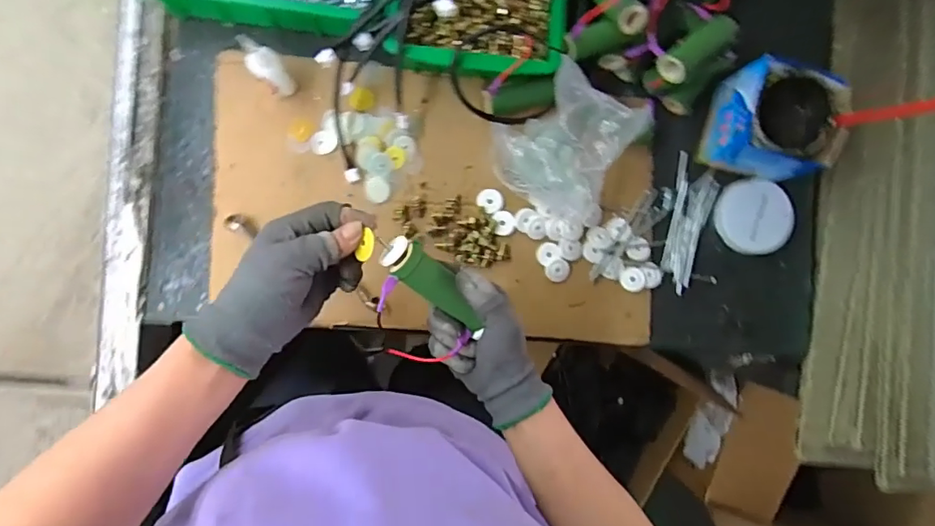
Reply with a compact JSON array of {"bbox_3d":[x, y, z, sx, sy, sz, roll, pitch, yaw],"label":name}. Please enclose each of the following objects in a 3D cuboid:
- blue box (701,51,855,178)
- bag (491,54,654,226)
[{"bbox_3d":[0.330,-0.153,0.567,0.100,0.093,0.102,11,90,-6],"label":"blue box"},{"bbox_3d":[0.109,-0.127,0.547,0.140,0.070,0.136,29,88,-7],"label":"bag"}]

